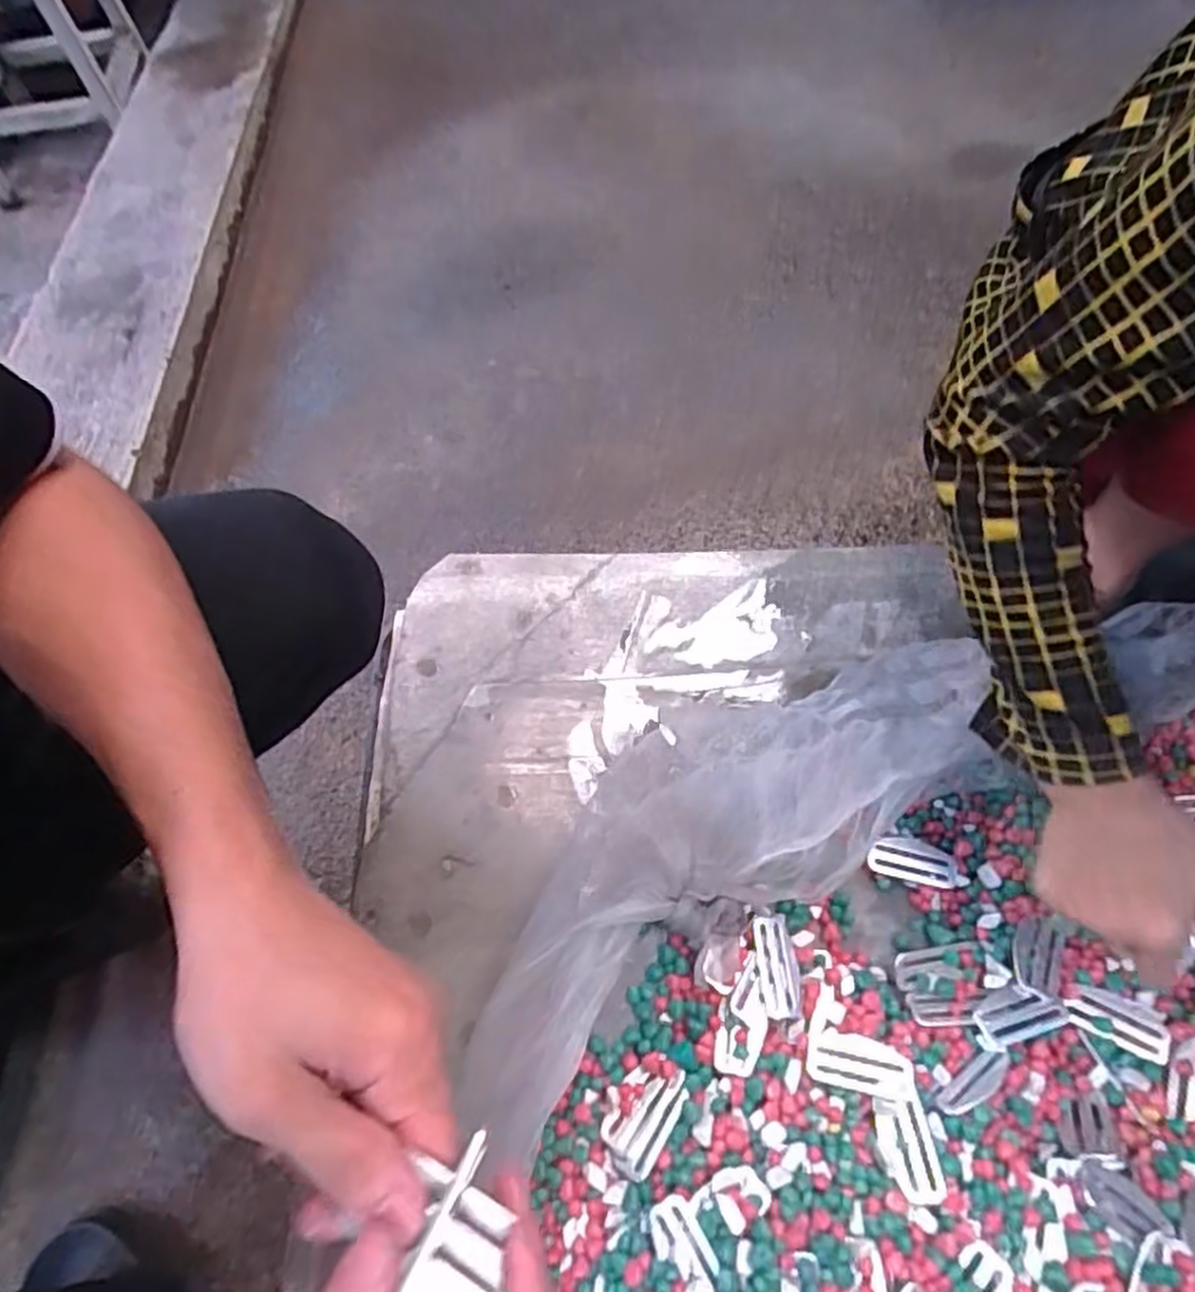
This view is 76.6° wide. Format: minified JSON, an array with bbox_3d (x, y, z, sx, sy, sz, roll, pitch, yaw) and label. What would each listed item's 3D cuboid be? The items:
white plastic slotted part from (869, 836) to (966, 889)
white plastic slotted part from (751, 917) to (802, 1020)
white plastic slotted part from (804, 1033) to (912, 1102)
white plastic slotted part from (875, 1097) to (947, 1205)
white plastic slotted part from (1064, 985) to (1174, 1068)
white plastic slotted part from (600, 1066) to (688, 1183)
[{"bbox_3d":[0.220,0.148,0.521,0.064,0.008,0.029,12,61,11],"label":"white plastic slotted part"},{"bbox_3d":[0.112,0.200,0.472,0.025,0.004,0.058,2,59,-13],"label":"white plastic slotted part"},{"bbox_3d":[0.155,0.247,0.447,0.059,0.015,0.028,9,61,9],"label":"white plastic slotted part"},{"bbox_3d":[0.174,0.280,0.422,0.029,0.006,0.048,-3,46,4],"label":"white plastic slotted part"},{"bbox_3d":[0.318,0.230,0.463,0.057,0.006,0.026,25,65,17],"label":"white plastic slotted part"},{"bbox_3d":[0.025,0.277,0.448,0.039,0.009,0.058,29,66,19],"label":"white plastic slotted part"}]

